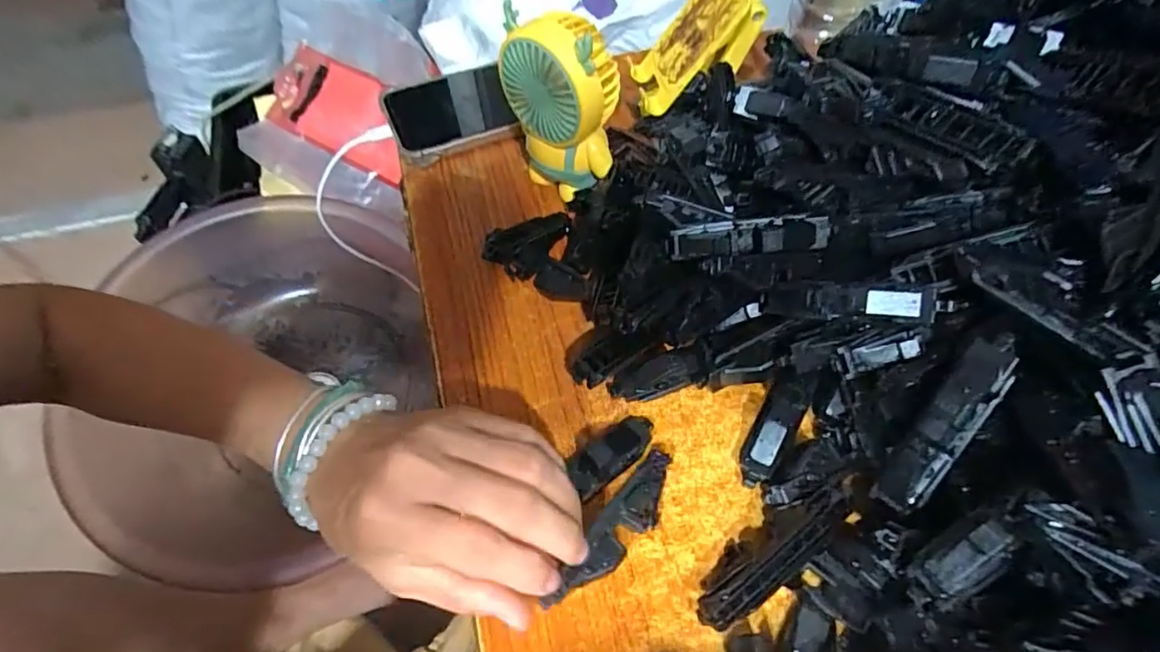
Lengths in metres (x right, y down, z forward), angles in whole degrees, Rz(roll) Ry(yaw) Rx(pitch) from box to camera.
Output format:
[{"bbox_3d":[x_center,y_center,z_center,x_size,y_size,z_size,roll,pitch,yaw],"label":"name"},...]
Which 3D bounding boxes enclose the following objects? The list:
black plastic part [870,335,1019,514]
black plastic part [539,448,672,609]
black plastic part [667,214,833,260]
[{"bbox_3d":[0.139,0.039,0.214,0.021,0.016,0.077,31,105,20],"label":"black plastic part"},{"bbox_3d":[0.016,0.089,0.243,0.019,0.021,0.082,33,62,21],"label":"black plastic part"},{"bbox_3d":[0.084,-0.045,0.279,0.076,0.015,0.021,-2,56,-1],"label":"black plastic part"}]

